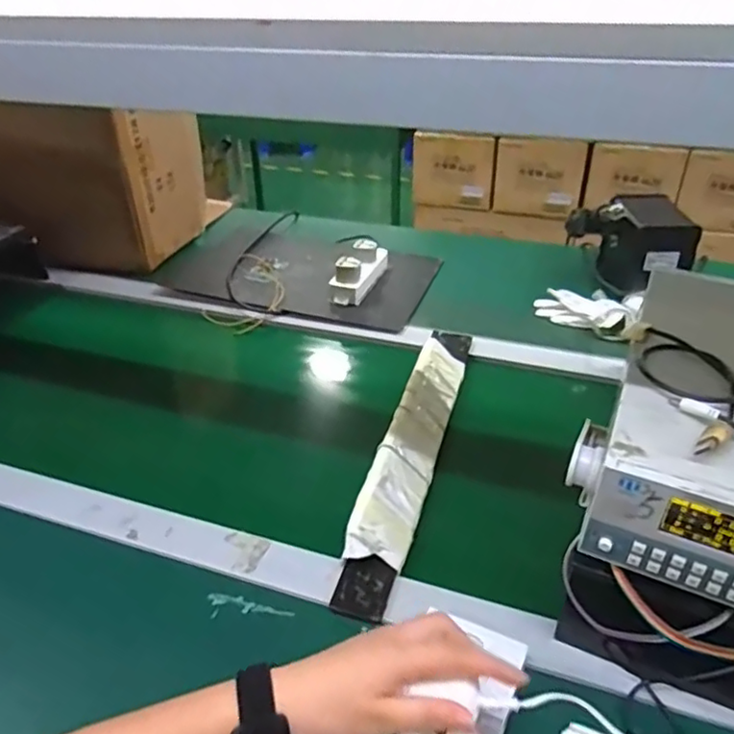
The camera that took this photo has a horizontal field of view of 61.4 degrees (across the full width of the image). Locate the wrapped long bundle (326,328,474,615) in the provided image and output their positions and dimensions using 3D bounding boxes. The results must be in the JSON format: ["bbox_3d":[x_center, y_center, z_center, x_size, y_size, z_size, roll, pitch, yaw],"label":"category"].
[{"bbox_3d":[0.061,0.075,0.735,0.056,0.050,0.480,9,36,15],"label":"wrapped long bundle"}]

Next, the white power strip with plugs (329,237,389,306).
[{"bbox_3d":[-0.012,-0.170,1.074,0.056,0.070,0.170,11,36,18],"label":"white power strip with plugs"}]

